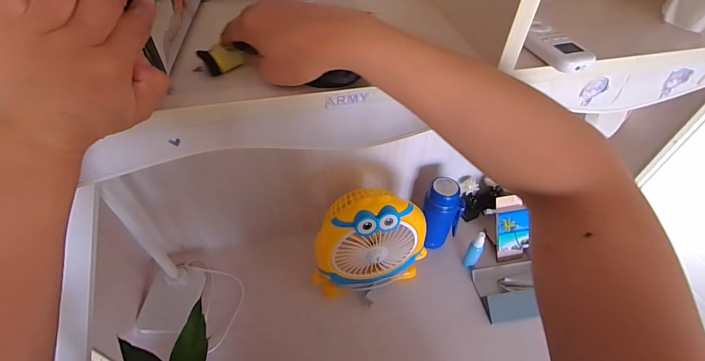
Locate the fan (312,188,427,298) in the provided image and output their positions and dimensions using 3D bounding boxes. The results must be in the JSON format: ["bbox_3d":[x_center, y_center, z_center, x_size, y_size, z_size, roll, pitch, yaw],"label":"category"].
[{"bbox_3d":[0.036,0.130,0.745,0.246,0.248,0.120,-11,49,-10],"label":"fan"}]

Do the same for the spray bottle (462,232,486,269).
[{"bbox_3d":[0.286,0.165,0.804,0.031,0.118,0.024,28,53,22],"label":"spray bottle"}]

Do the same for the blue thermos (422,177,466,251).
[{"bbox_3d":[0.208,0.083,0.814,0.092,0.177,0.073,20,50,17],"label":"blue thermos"}]

